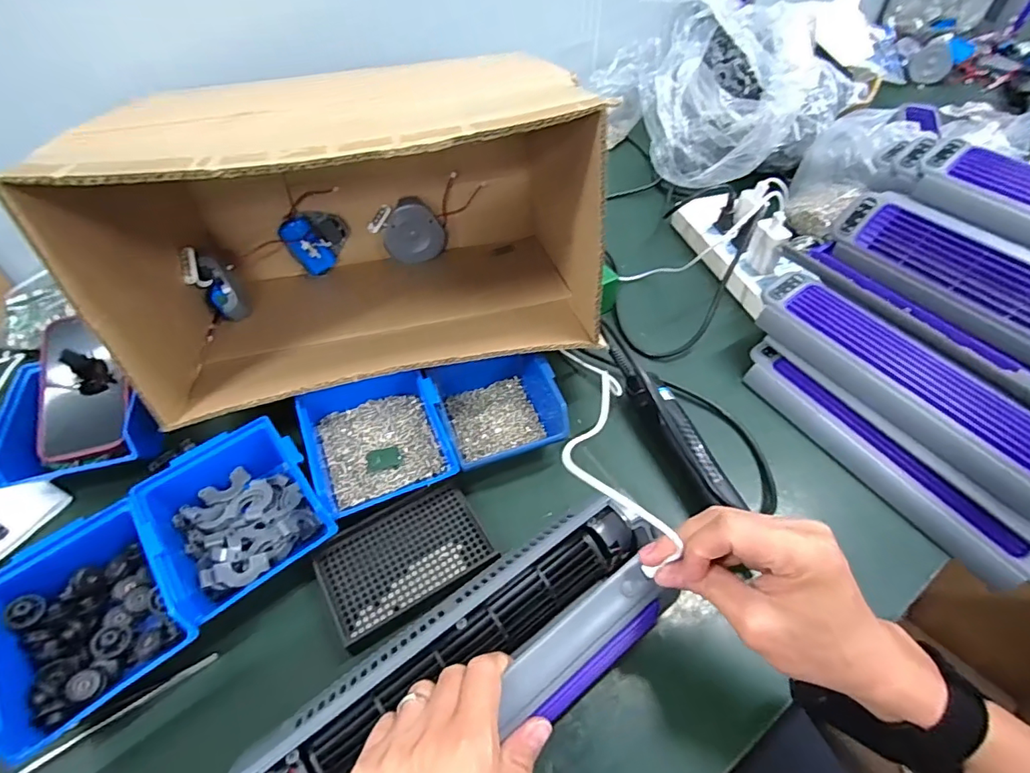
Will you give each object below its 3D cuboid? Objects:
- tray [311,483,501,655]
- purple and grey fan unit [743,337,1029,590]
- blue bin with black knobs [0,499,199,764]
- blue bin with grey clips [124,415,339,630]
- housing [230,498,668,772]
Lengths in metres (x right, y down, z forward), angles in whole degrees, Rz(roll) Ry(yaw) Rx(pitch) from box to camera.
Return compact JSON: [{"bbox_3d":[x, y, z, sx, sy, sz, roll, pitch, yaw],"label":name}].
[{"bbox_3d":[-0.091,0.144,0.432,0.132,0.017,0.089,-26,55,-19],"label":"tray"},{"bbox_3d":[0.347,0.059,0.482,0.068,0.044,0.298,-29,56,-21],"label":"purple and grey fan unit"},{"bbox_3d":[-0.317,0.170,0.387,0.116,0.067,0.149,-33,58,-24],"label":"blue bin with black knobs"},{"bbox_3d":[-0.230,0.105,0.427,0.121,0.051,0.135,-33,58,-24],"label":"blue bin with grey clips"},{"bbox_3d":[-0.018,0.182,0.332,0.303,0.046,0.100,-28,56,-20],"label":"housing"}]

